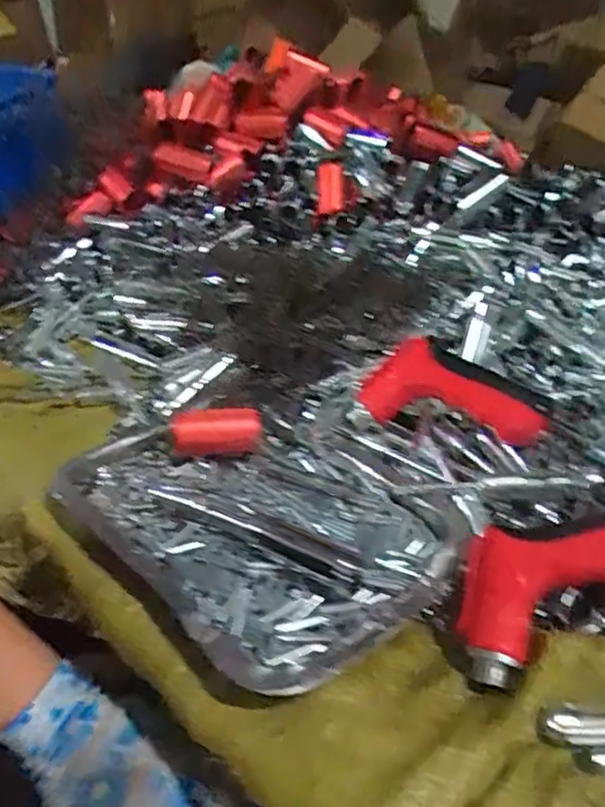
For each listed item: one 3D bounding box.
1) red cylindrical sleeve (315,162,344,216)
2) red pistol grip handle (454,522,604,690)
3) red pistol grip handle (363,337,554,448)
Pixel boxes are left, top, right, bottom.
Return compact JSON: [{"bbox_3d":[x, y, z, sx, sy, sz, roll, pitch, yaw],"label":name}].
[{"bbox_3d":[0.030,-0.242,0.717,0.028,0.057,0.028,-1,31,-2],"label":"red cylindrical sleeve"},{"bbox_3d":[0.143,0.092,0.344,0.135,0.045,0.069,-26,32,7],"label":"red pistol grip handle"},{"bbox_3d":[0.106,-0.003,0.454,0.131,0.066,0.032,14,34,21],"label":"red pistol grip handle"}]

